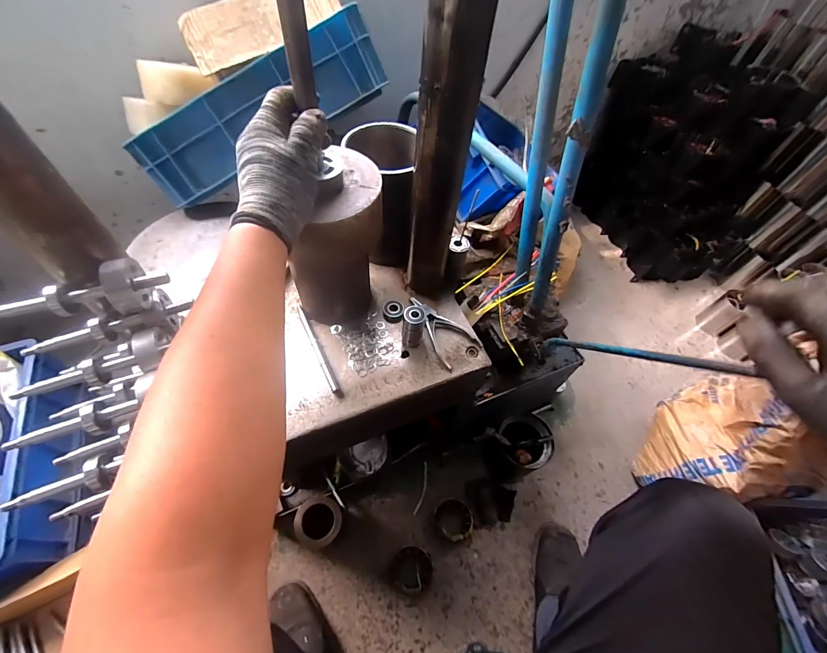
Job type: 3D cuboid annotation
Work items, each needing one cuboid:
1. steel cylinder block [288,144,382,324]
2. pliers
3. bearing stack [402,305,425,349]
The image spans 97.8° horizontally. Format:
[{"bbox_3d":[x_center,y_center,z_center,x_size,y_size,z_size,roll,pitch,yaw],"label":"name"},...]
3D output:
[{"bbox_3d":[-0.097,-0.102,0.501,0.107,0.223,0.130,39,62,20],"label":"steel cylinder block"},{"bbox_3d":[0.034,0.008,0.563,0.130,0.018,0.069,37,62,19],"label":"pliers"},{"bbox_3d":[0.000,0.000,0.540,0.029,0.063,0.032,6,56,0],"label":"bearing stack"}]

